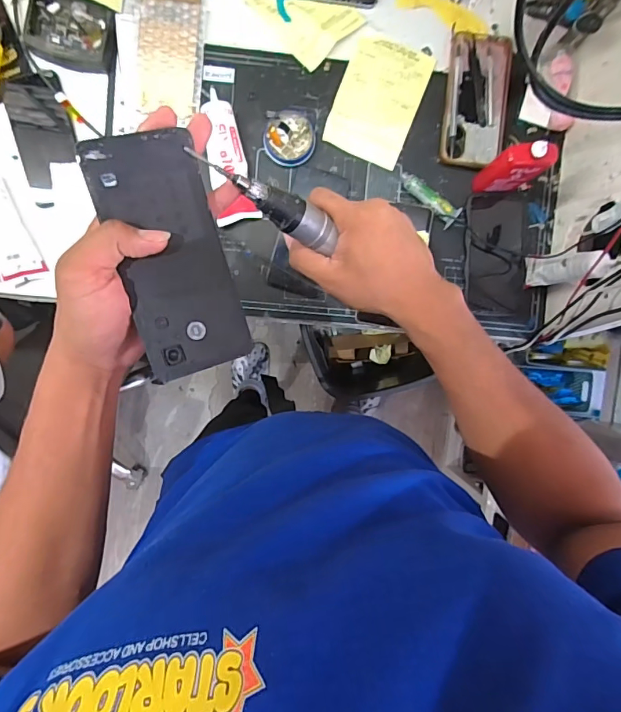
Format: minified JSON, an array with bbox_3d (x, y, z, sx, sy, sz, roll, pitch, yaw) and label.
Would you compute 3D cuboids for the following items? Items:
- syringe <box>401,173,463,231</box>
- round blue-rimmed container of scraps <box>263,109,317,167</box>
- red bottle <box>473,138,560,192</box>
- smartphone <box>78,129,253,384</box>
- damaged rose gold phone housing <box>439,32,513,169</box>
[{"bbox_3d":[0.155,-0.207,0.564,0.088,0.021,0.026,40,91,-5],"label":"syringe"},{"bbox_3d":[-0.024,-0.279,0.553,0.062,0.014,0.068,0,94,-3],"label":"round blue-rimmed container of scraps"},{"bbox_3d":[0.243,-0.223,0.517,0.054,0.109,0.027,3,94,-3],"label":"red bottle"},{"bbox_3d":[-0.094,-0.066,0.298,0.070,0.010,0.156,-19,105,-19],"label":"smartphone"},{"bbox_3d":[0.214,-0.331,0.563,0.077,0.018,0.164,5,94,-3],"label":"damaged rose gold phone housing"}]

